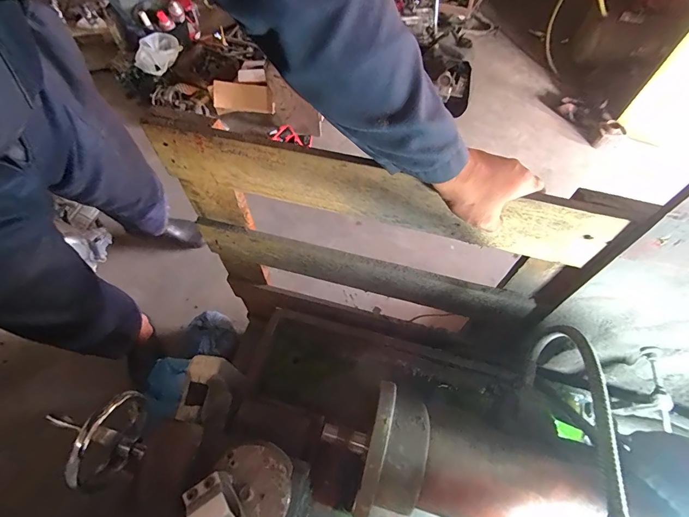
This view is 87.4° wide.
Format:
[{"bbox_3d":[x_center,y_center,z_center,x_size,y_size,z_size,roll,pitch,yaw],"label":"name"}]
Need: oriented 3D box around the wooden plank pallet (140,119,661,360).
[{"bbox_3d":[0.026,0.014,0.659,0.610,0.533,0.044,13,62,7],"label":"wooden plank pallet"}]

